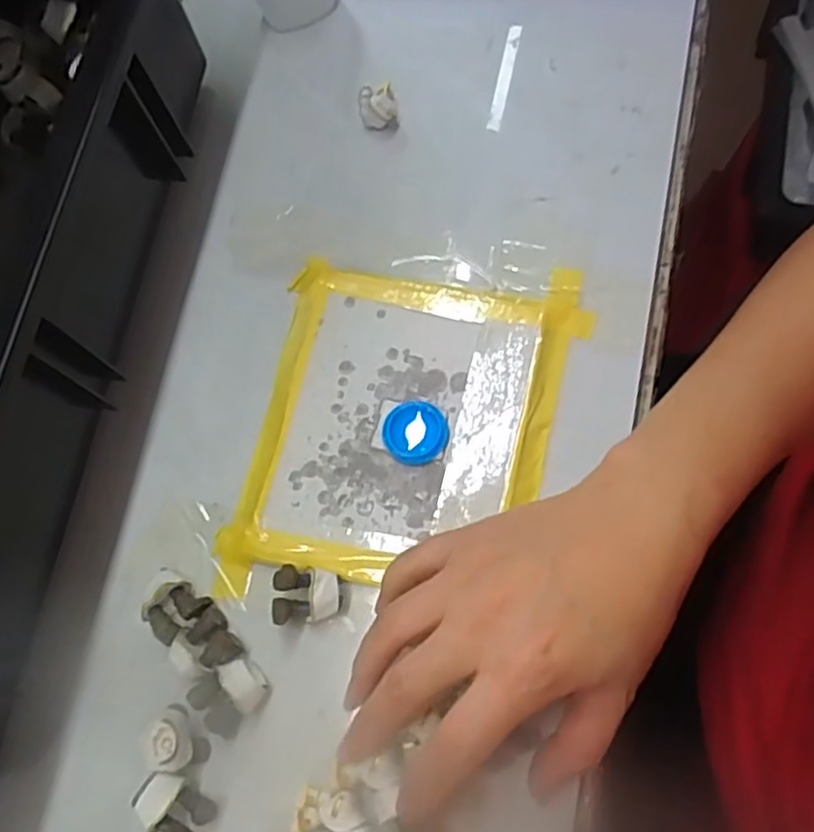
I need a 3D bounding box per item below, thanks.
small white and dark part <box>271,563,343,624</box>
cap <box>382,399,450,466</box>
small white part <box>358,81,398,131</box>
[{"bbox_3d":[-0.043,0.079,0.314,0.028,0.016,0.024,8,70,6],"label":"small white and dark part"},{"bbox_3d":[0.004,0.007,0.337,0.029,0.008,0.029,-1,69,3],"label":"cap"},{"bbox_3d":[-0.016,-0.170,0.396,0.020,0.019,0.025,-7,69,1],"label":"small white part"}]

